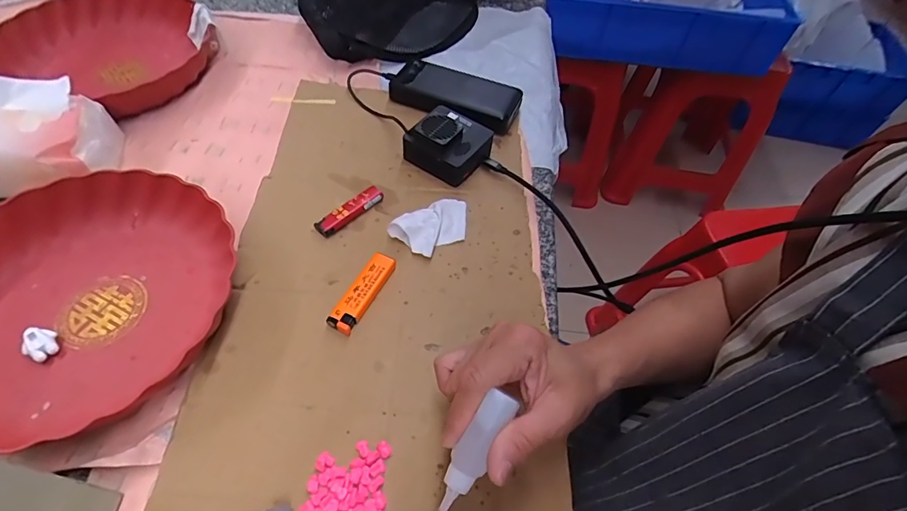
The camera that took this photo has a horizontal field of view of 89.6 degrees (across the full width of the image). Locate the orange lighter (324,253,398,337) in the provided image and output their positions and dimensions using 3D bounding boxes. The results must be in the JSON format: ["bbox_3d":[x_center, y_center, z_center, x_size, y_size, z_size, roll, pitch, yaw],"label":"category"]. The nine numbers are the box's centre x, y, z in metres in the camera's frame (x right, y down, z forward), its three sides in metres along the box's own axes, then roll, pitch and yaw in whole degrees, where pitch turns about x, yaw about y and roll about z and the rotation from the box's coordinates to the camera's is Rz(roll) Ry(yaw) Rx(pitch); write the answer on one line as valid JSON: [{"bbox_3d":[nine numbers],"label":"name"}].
[{"bbox_3d":[-0.079,0.032,0.404,0.024,0.012,0.079,24,57,14],"label":"orange lighter"}]

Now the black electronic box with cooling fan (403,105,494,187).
[{"bbox_3d":[-0.003,-0.126,0.498,0.079,0.046,0.074,28,58,16],"label":"black electronic box with cooling fan"}]

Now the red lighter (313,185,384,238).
[{"bbox_3d":[-0.103,-0.044,0.457,0.019,0.011,0.075,40,62,23],"label":"red lighter"}]

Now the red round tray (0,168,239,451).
[{"bbox_3d":[-0.308,0.031,0.375,0.221,0.044,0.226,1,55,-2],"label":"red round tray"}]

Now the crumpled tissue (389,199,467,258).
[{"bbox_3d":[-0.016,-0.030,0.448,0.083,0.021,0.046,-35,63,-24],"label":"crumpled tissue"}]

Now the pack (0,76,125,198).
[{"bbox_3d":[-0.429,-0.112,0.439,0.171,0.096,0.094,-2,55,-4],"label":"pack"}]

